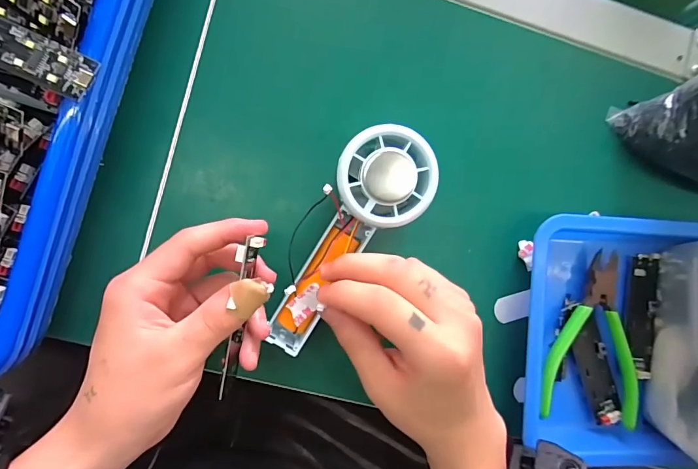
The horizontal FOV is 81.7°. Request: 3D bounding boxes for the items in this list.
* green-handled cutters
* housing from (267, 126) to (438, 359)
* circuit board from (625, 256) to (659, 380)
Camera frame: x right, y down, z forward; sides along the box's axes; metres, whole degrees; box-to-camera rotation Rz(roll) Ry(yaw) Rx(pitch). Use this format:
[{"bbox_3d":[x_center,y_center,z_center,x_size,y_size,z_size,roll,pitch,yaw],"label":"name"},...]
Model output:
[{"bbox_3d":[0.176,0.073,0.289,0.072,0.011,0.118,10,88,-7],"label":"green-handled cutters"},{"bbox_3d":[-0.002,0.007,0.244,0.053,0.022,0.151,30,105,-6],"label":"housing"},{"bbox_3d":[0.220,0.060,0.304,0.021,0.010,0.090,7,88,-7],"label":"circuit board"}]

